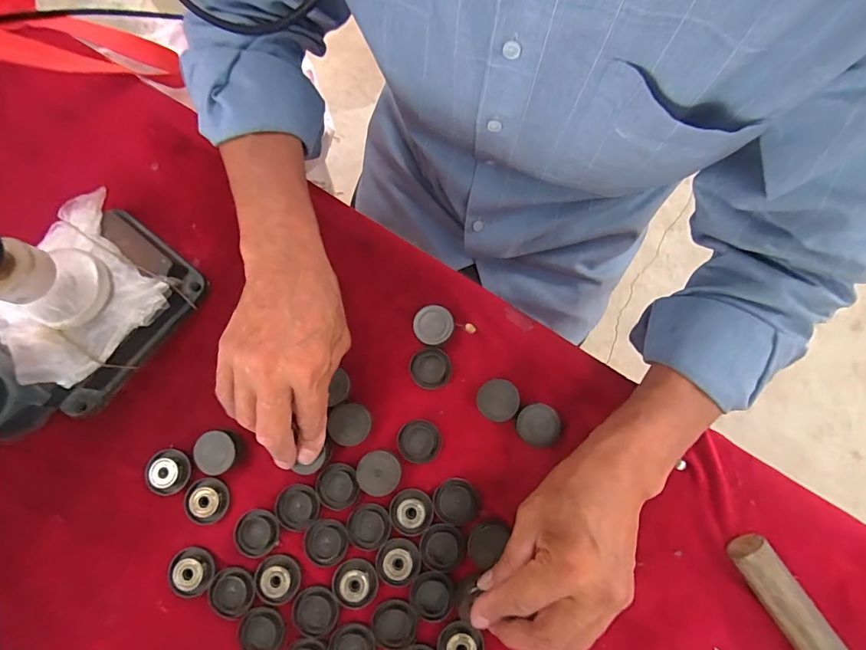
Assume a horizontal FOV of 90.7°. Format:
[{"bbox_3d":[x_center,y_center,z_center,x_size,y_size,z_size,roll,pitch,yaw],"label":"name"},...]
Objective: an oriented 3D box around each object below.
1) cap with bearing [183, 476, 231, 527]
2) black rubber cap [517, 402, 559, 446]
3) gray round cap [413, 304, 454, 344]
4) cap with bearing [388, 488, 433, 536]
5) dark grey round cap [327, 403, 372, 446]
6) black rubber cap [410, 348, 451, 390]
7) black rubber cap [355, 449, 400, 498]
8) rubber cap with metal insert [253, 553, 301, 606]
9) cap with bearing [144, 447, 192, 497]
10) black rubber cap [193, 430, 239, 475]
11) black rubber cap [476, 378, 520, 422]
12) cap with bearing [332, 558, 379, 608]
[{"bbox_3d":[-0.175,0.135,0.327,0.033,0.007,0.032,0,79,-1],"label":"cap with bearing"},{"bbox_3d":[0.083,0.079,0.338,0.034,0.010,0.032,0,79,-1],"label":"black rubber cap"},{"bbox_3d":[0.000,0.001,0.351,0.031,0.016,0.032,0,79,-1],"label":"gray round cap"},{"bbox_3d":[-0.017,0.144,0.328,0.033,0.010,0.032,0,79,-1],"label":"cap with bearing"},{"bbox_3d":[-0.065,0.078,0.337,0.031,0.009,0.031,0,79,-1],"label":"dark grey round cap"},{"bbox_3d":[-0.002,0.035,0.348,0.031,0.009,0.032,0,79,-1],"label":"black rubber cap"},{"bbox_3d":[-0.041,0.112,0.326,0.032,0.016,0.031,0,79,-1],"label":"black rubber cap"},{"bbox_3d":[-0.116,0.189,0.316,0.033,0.004,0.033,0,79,-1],"label":"rubber cap with metal insert"},{"bbox_3d":[-0.206,0.114,0.330,0.034,0.008,0.033,0,79,-1],"label":"cap with bearing"},{"bbox_3d":[-0.165,0.097,0.329,0.032,0.017,0.031,0,79,-1],"label":"black rubber cap"},{"bbox_3d":[0.051,0.059,0.339,0.031,0.020,0.031,0,79,-1],"label":"black rubber cap"},{"bbox_3d":[-0.058,0.192,0.316,0.033,0.005,0.032,0,79,-1],"label":"cap with bearing"}]

